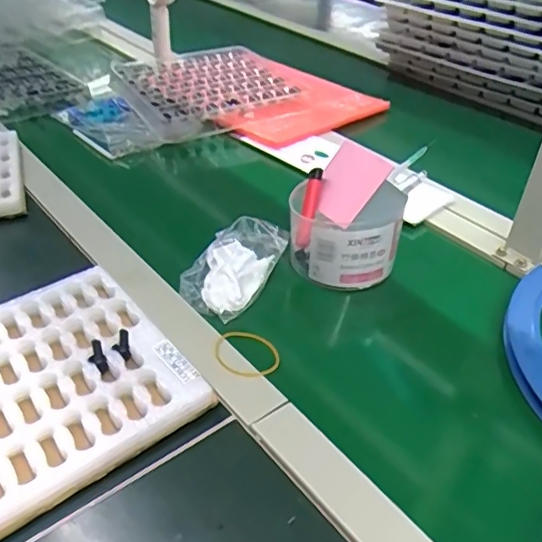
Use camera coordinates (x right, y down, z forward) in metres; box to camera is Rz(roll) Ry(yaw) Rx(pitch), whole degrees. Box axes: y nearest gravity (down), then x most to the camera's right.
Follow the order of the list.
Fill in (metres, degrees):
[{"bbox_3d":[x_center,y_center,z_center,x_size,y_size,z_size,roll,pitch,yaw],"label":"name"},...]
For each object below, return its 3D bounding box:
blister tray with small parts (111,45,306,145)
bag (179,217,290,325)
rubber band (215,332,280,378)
[{"bbox_3d":[-0.102,-0.295,0.924,0.252,0.038,0.258,-20,43,-23],"label":"blister tray with small parts"},{"bbox_3d":[-0.035,-0.010,0.572,0.072,0.028,0.123,15,41,17],"label":"bag"},{"bbox_3d":[-0.020,0.071,0.498,0.054,0.008,0.053,11,34,-7],"label":"rubber band"}]

